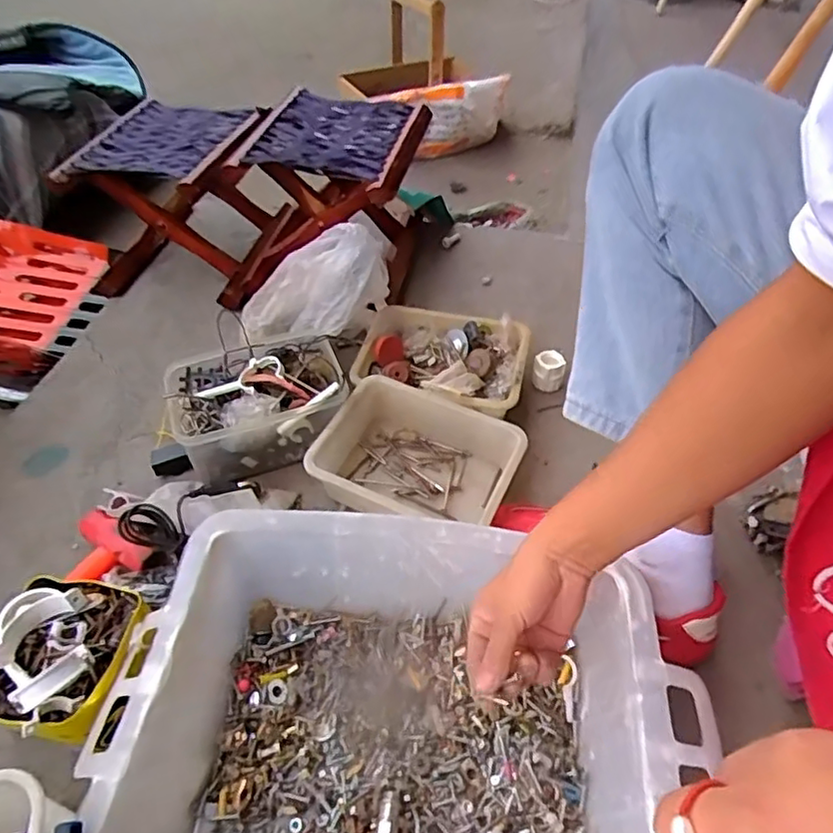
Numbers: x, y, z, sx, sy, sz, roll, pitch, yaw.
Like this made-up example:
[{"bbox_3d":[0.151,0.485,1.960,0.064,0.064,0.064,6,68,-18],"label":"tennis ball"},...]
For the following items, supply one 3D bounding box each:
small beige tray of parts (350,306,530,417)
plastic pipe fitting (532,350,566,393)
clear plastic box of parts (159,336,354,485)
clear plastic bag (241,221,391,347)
[{"bbox_3d":[0.032,-0.065,0.801,0.213,0.070,0.168,11,49,9],"label":"small beige tray of parts"},{"bbox_3d":[0.175,-0.060,0.810,0.039,0.046,0.032,12,50,10],"label":"plastic pipe fitting"},{"bbox_3d":[-0.193,-0.015,0.756,0.206,0.097,0.148,-13,50,-12],"label":"clear plastic box of parts"},{"bbox_3d":[-0.134,-0.179,0.811,0.202,0.127,0.147,-24,53,-20],"label":"clear plastic bag"}]

